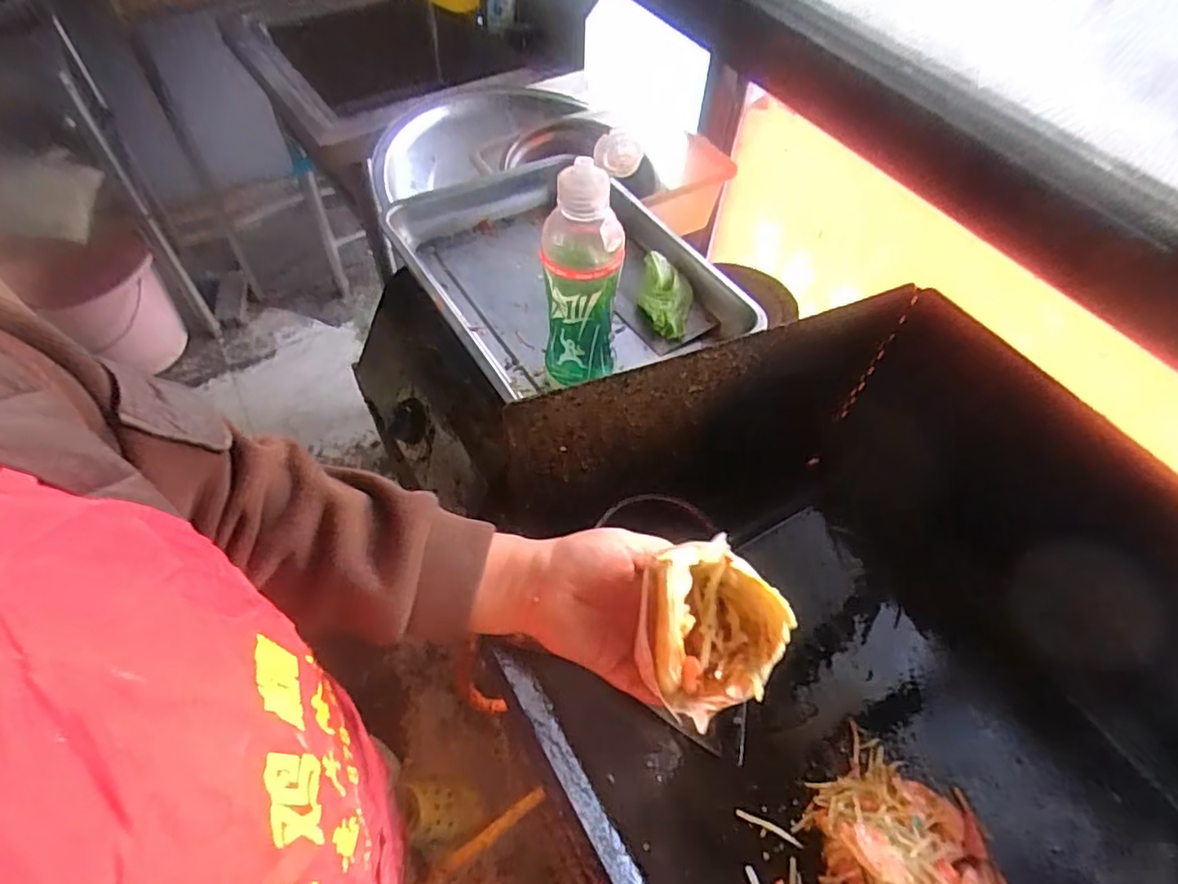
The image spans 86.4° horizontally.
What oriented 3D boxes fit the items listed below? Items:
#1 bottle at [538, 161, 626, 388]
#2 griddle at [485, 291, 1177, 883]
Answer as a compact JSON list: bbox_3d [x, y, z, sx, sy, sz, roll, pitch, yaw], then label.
[{"bbox_3d":[-0.007,-0.129,0.553,0.064,0.222,0.055,5,55,1],"label":"bottle"},{"bbox_3d":[0.255,0.217,0.489,0.519,0.280,0.622,-21,59,-17],"label":"griddle"}]

